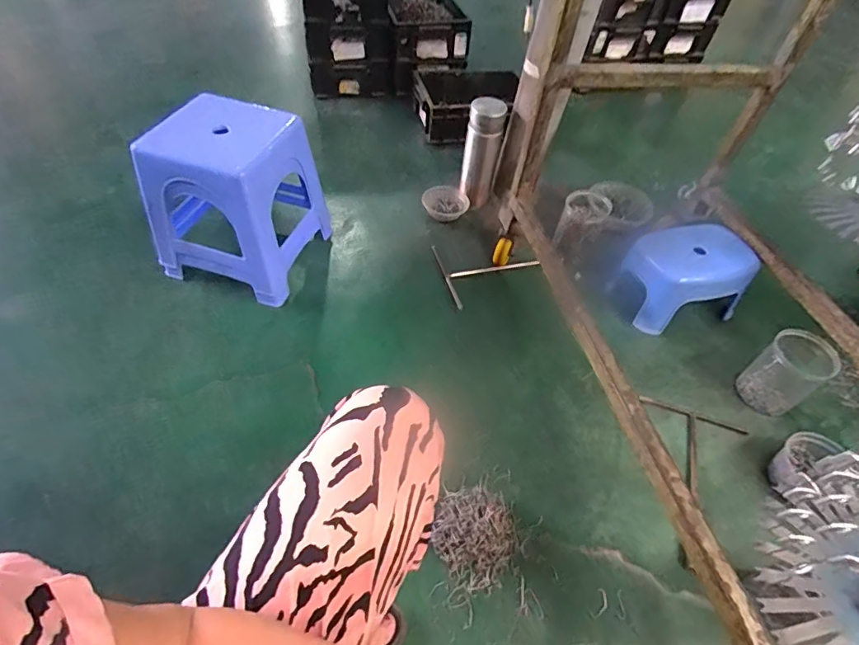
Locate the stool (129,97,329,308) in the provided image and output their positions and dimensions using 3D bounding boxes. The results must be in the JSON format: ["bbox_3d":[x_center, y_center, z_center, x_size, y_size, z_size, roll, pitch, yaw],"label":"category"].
[{"bbox_3d":[-0.373,-0.248,0.932,0.247,0.293,0.269,18,51,9],"label":"stool"}]

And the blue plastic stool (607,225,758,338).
[{"bbox_3d":[0.533,-0.099,1.022,0.241,0.128,0.169,-11,53,-15],"label":"blue plastic stool"}]

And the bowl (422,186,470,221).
[{"bbox_3d":[0.043,-0.293,1.178,0.102,0.037,0.099,3,51,-4],"label":"bowl"}]

